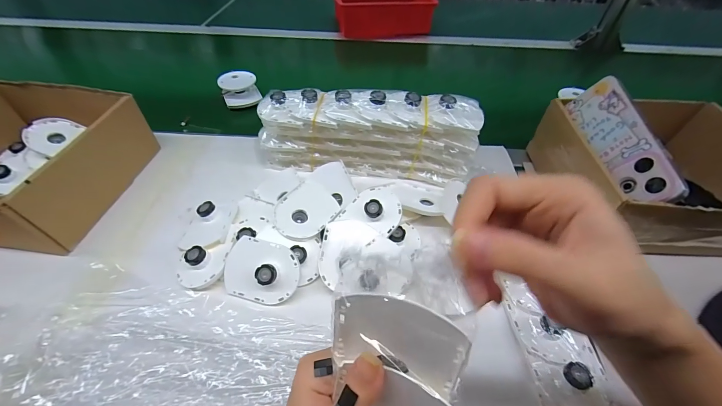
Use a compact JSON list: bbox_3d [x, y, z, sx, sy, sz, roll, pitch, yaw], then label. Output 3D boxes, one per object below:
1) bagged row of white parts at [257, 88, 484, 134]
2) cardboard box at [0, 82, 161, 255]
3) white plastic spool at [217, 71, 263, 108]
[{"bbox_3d":[0.010,-0.115,0.368,0.262,0.029,0.051,4,48,2],"label":"bagged row of white parts"},{"bbox_3d":[-0.412,-0.052,0.376,0.219,0.092,0.213,6,48,4],"label":"cardboard box"},{"bbox_3d":[-0.214,-0.203,0.545,0.064,0.034,0.052,-23,53,-20],"label":"white plastic spool"}]

